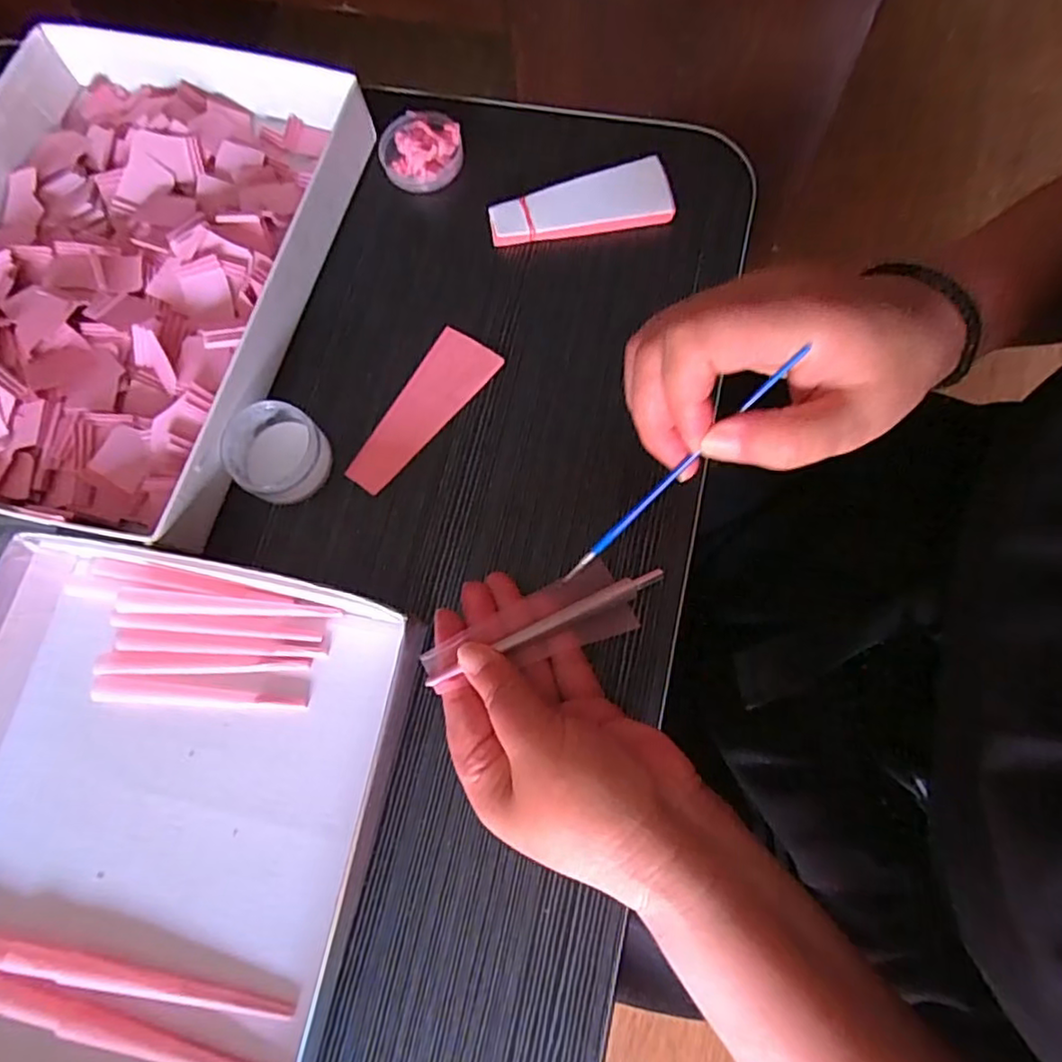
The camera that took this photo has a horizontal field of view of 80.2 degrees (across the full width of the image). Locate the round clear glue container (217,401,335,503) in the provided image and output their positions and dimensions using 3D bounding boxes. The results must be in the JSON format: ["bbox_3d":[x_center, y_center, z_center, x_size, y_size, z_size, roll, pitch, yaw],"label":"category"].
[{"bbox_3d":[-0.139,-0.041,0.348,0.050,0.027,0.054,0,75,2],"label":"round clear glue container"}]

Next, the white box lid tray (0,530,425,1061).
[{"bbox_3d":[-0.200,0.159,0.294,0.236,0.035,0.299,12,76,5],"label":"white box lid tray"}]

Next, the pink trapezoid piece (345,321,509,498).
[{"bbox_3d":[-0.061,-0.068,0.365,0.039,0.005,0.107,31,78,9],"label":"pink trapezoid piece"}]

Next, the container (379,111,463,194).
[{"bbox_3d":[-0.069,-0.243,0.398,0.049,0.022,0.048,0,75,2],"label":"container"}]

